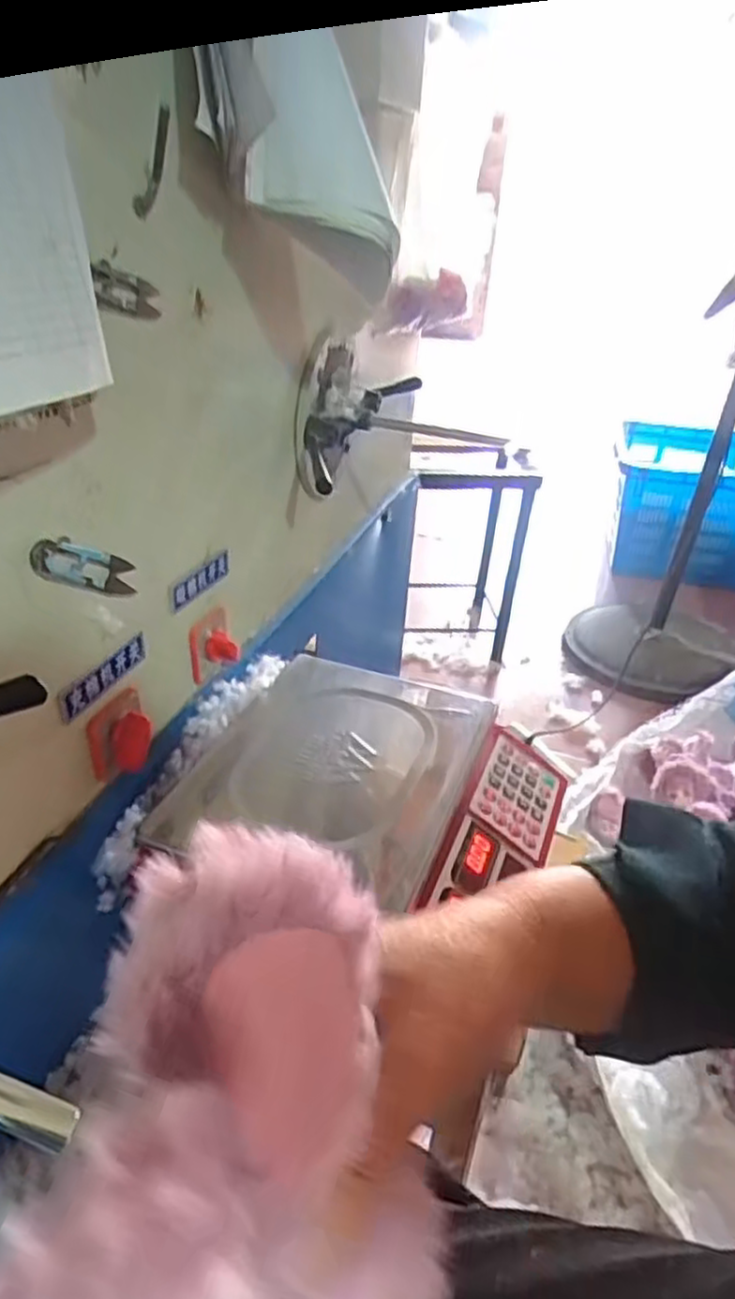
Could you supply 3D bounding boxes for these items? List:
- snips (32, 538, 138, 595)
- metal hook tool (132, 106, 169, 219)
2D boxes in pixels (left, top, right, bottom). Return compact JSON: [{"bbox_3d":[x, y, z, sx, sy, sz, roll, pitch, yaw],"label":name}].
[{"bbox_3d":[-0.201,-0.058,0.528,0.009,0.030,0.112,13,-1,15],"label":"snips"},{"bbox_3d":[-0.140,-0.317,0.482,0.006,0.067,0.016,34,37,2],"label":"metal hook tool"}]

